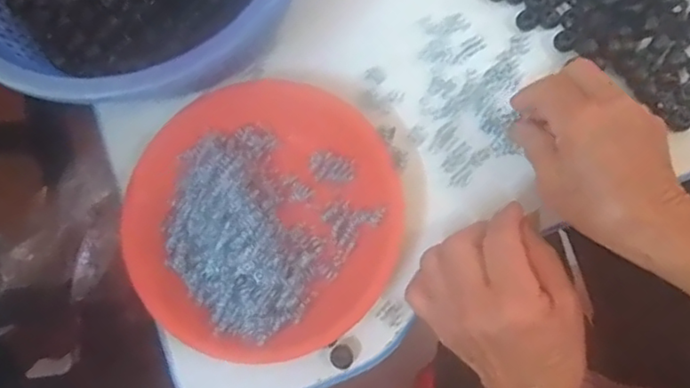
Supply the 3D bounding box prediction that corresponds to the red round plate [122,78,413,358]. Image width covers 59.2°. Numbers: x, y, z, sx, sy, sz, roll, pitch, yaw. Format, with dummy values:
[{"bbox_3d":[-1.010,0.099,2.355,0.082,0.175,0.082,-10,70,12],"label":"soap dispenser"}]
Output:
[{"bbox_3d":[-0.058,0.011,0.431,0.191,0.027,0.195,0,77,1],"label":"red round plate"}]

